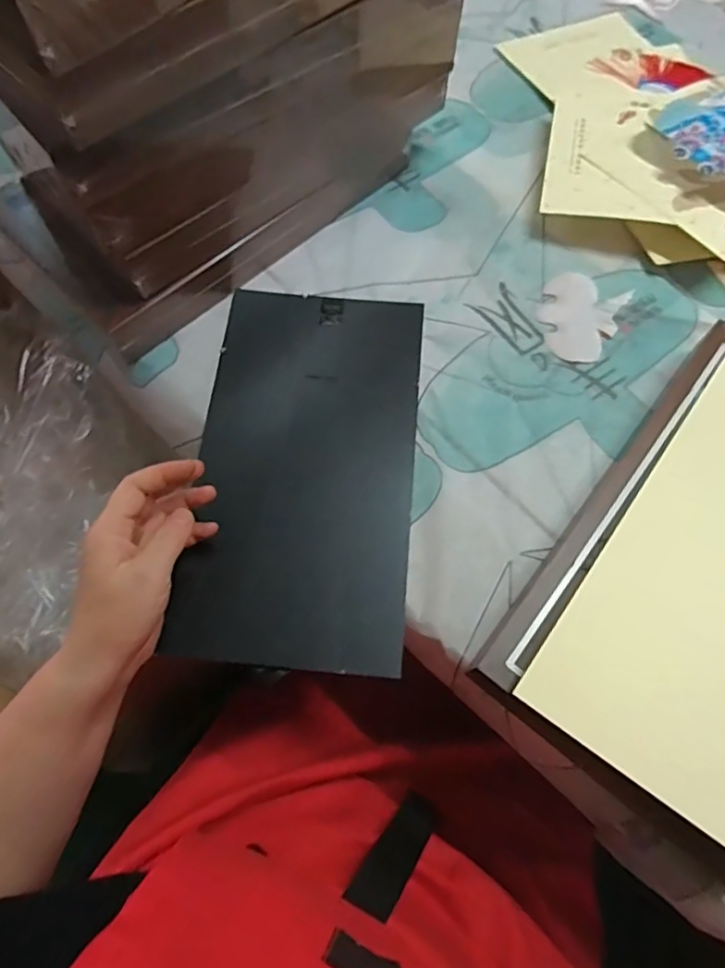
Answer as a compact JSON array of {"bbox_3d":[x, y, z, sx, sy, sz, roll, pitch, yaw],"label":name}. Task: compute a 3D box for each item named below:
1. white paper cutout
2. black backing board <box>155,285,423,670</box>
[{"bbox_3d":[0.192,-0.148,0.525,0.069,0.004,0.091,22,69,8],"label":"white paper cutout"},{"bbox_3d":[-0.043,-0.019,0.472,0.166,0.009,0.317,5,67,2],"label":"black backing board"}]

